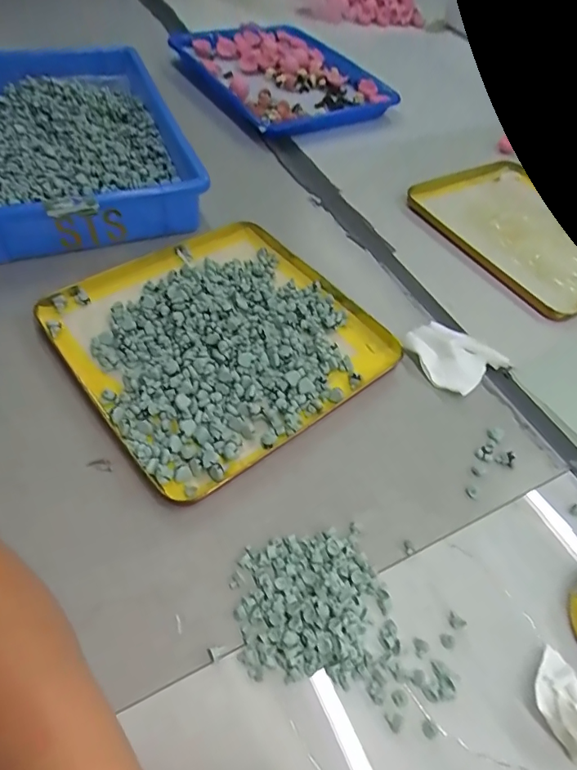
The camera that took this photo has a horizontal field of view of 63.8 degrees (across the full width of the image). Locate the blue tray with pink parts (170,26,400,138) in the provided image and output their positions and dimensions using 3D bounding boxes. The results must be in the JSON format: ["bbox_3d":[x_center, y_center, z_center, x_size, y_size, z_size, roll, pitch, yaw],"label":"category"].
[{"bbox_3d":[-0.018,-0.475,0.716,0.242,0.048,0.304,-25,59,-22],"label":"blue tray with pink parts"}]

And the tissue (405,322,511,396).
[{"bbox_3d":[0.147,-0.029,0.416,0.076,0.010,0.073,-30,61,-25],"label":"tissue"}]

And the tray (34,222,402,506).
[{"bbox_3d":[-0.057,-0.049,0.405,0.239,0.023,0.238,-32,62,-25],"label":"tray"}]

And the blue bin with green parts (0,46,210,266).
[{"bbox_3d":[-0.258,-0.284,0.537,0.237,0.064,0.381,-16,56,-17],"label":"blue bin with green parts"}]

